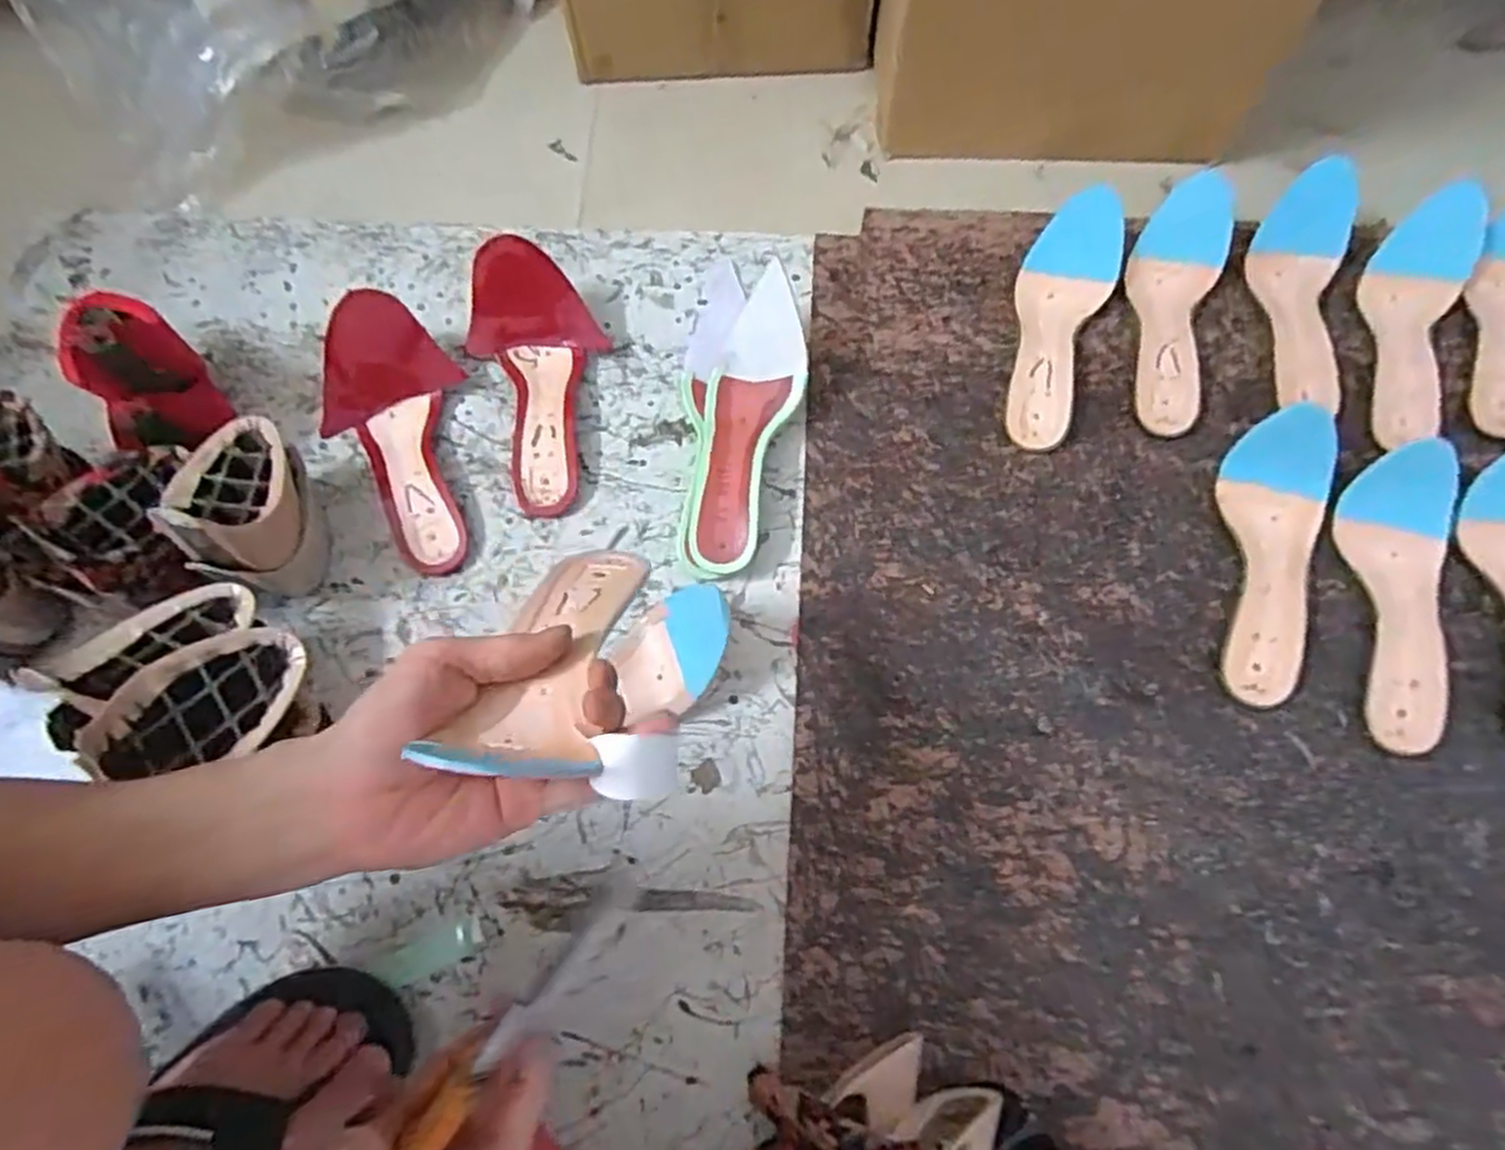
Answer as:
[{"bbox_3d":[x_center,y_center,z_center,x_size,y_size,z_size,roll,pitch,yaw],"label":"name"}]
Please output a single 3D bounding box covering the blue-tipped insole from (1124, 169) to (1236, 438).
[{"bbox_3d":[0.351,-0.227,0.647,0.078,0.048,0.235,16,71,7],"label":"blue-tipped insole"}]

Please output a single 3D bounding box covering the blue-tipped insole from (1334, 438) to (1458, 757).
[{"bbox_3d":[0.473,0.015,0.551,0.070,0.053,0.212,2,70,2],"label":"blue-tipped insole"}]

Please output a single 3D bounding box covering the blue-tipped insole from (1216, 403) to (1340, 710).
[{"bbox_3d":[0.386,-0.014,0.557,0.072,0.067,0.207,8,71,5],"label":"blue-tipped insole"}]

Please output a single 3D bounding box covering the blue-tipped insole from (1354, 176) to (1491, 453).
[{"bbox_3d":[0.543,-0.211,0.630,0.078,0.048,0.230,18,72,8],"label":"blue-tipped insole"}]

